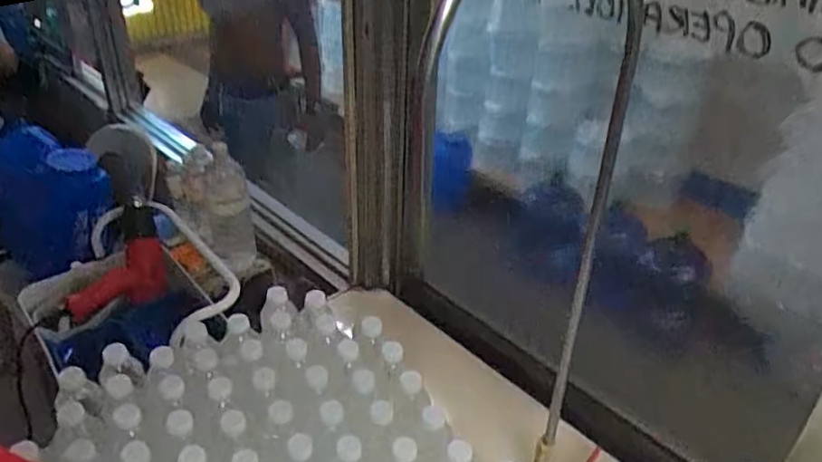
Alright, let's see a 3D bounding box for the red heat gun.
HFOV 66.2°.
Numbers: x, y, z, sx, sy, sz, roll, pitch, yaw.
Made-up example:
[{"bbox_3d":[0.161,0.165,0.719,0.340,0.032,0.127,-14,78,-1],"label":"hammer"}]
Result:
[{"bbox_3d":[-0.583,0.074,1.299,0.156,0.081,0.273,8,53,9],"label":"red heat gun"}]

